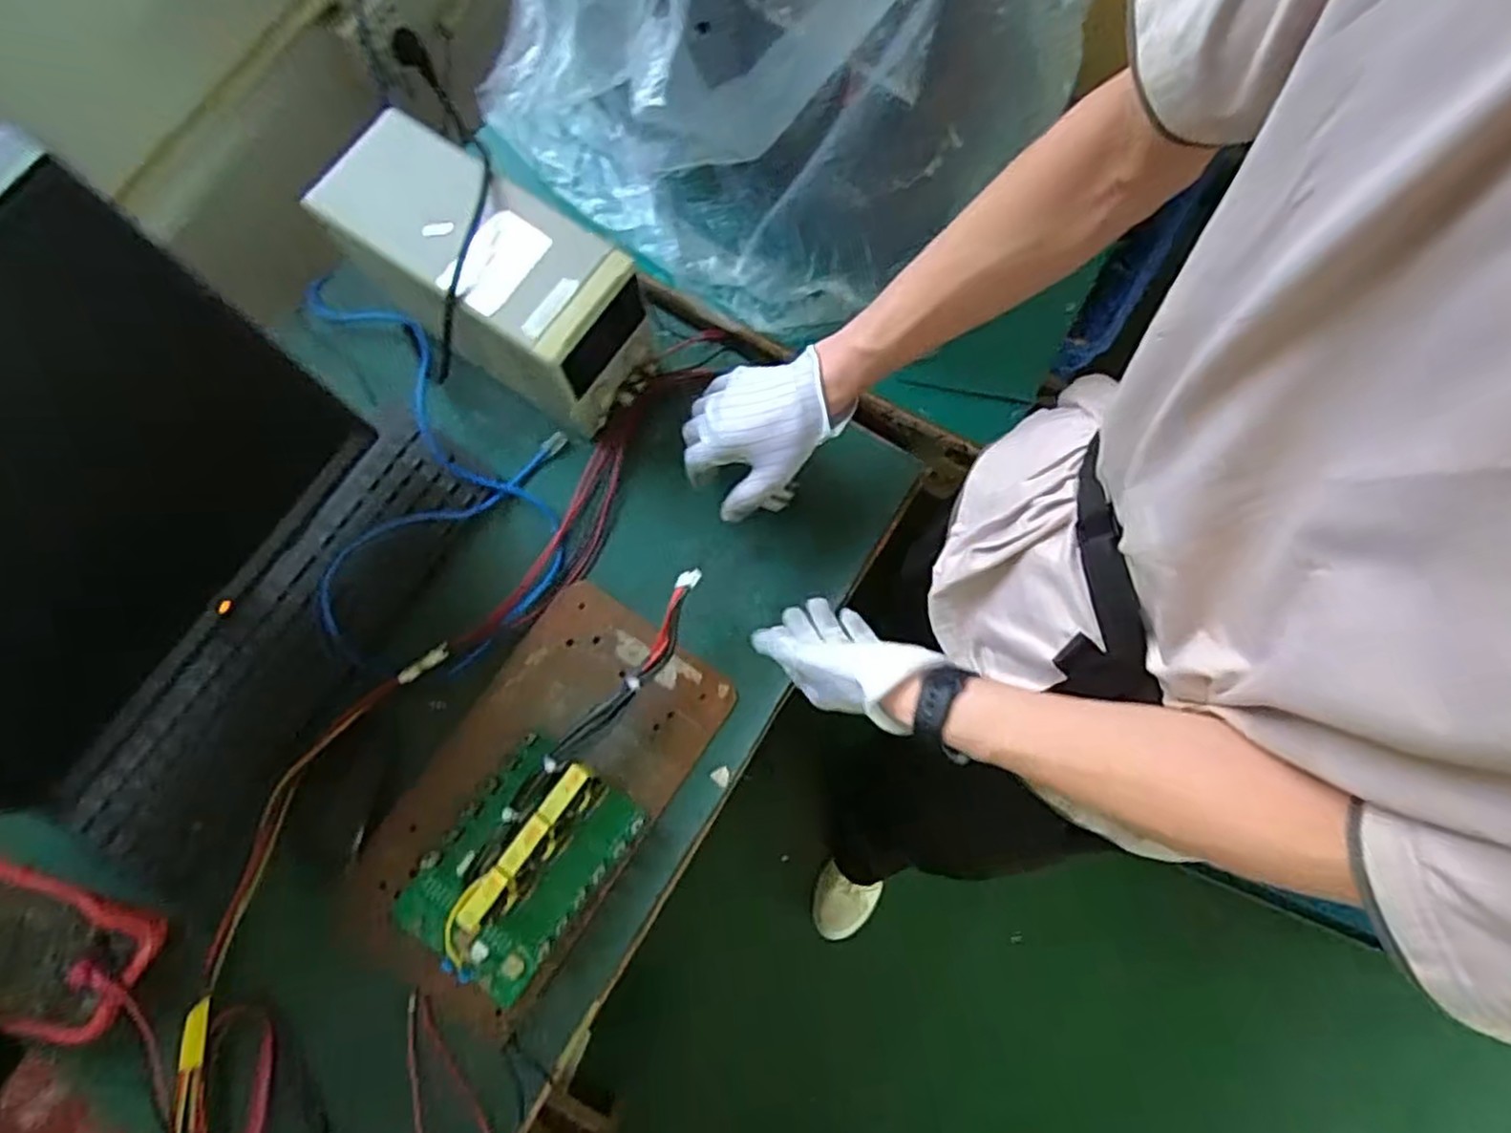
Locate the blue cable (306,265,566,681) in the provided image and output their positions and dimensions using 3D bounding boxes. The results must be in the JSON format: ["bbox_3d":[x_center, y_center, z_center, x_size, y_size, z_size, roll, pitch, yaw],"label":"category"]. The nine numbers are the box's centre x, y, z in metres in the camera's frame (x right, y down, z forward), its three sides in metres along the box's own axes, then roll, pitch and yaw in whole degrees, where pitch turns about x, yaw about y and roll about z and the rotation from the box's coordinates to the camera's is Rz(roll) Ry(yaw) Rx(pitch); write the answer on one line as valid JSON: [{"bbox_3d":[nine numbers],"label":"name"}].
[{"bbox_3d":[-0.296,-0.113,0.677,0.220,0.044,0.409,-11,78,-3],"label":"blue cable"}]

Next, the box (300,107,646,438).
[{"bbox_3d":[-0.224,-0.242,0.644,0.246,0.138,0.119,36,80,7],"label":"box"}]

